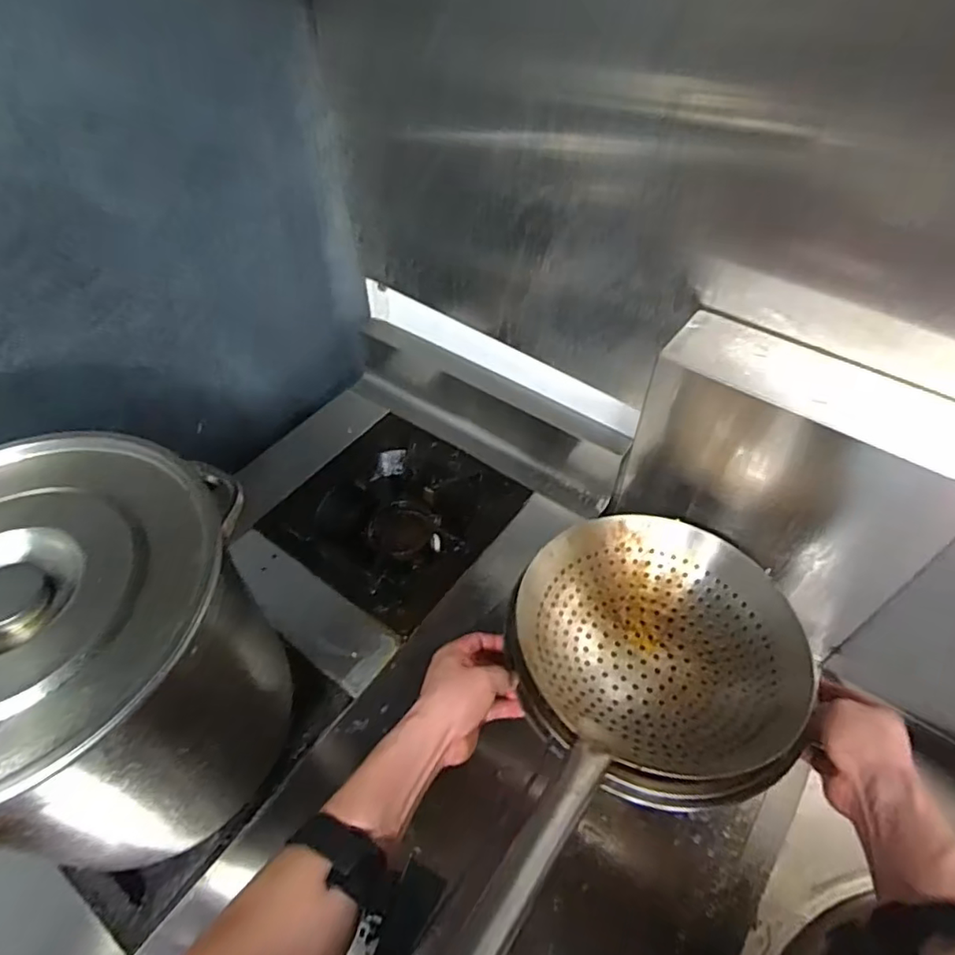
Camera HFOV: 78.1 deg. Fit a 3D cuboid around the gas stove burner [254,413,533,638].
[{"bbox_3d":[-0.117,0.069,0.907,0.270,0.078,0.305,30,57,25],"label":"gas stove burner"}]

